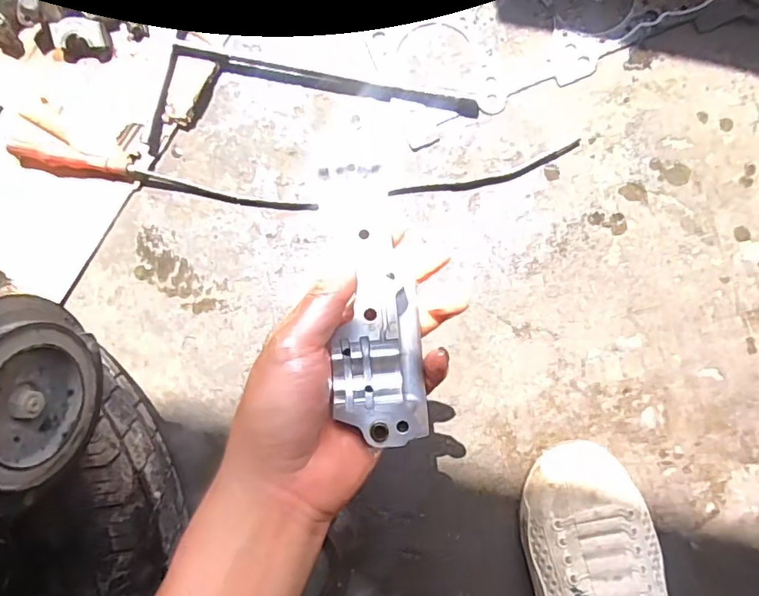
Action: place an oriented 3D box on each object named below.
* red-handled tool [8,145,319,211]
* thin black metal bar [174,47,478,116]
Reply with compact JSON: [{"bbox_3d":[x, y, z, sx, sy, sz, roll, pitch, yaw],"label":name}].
[{"bbox_3d":[-0.201,-0.111,0.485,0.280,0.028,0.020,9,87,3],"label":"red-handled tool"},{"bbox_3d":[-0.051,-0.206,0.494,0.288,0.014,0.014,12,87,3],"label":"thin black metal bar"}]

